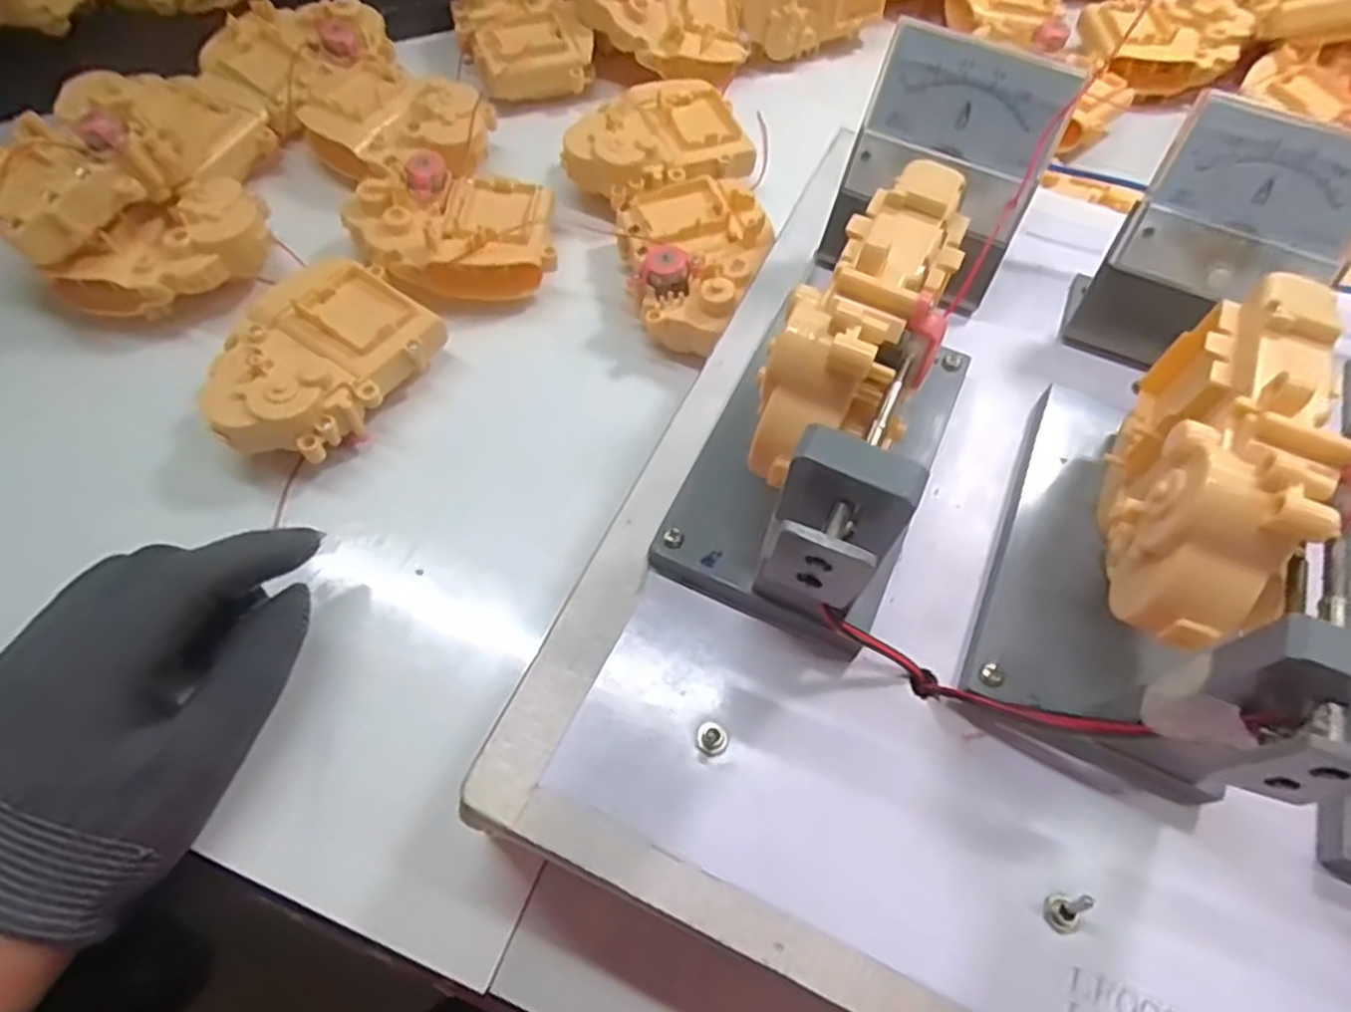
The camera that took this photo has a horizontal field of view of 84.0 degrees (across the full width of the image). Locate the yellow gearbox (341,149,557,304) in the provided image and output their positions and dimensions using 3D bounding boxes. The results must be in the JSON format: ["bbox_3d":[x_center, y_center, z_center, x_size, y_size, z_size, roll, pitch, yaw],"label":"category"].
[{"bbox_3d":[-0.105,-0.134,0.361,0.092,0.032,0.062,1,61,-2],"label":"yellow gearbox"}]

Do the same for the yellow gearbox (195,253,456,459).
[{"bbox_3d":[-0.155,-0.061,0.325,0.071,0.036,0.096,32,65,15],"label":"yellow gearbox"}]

